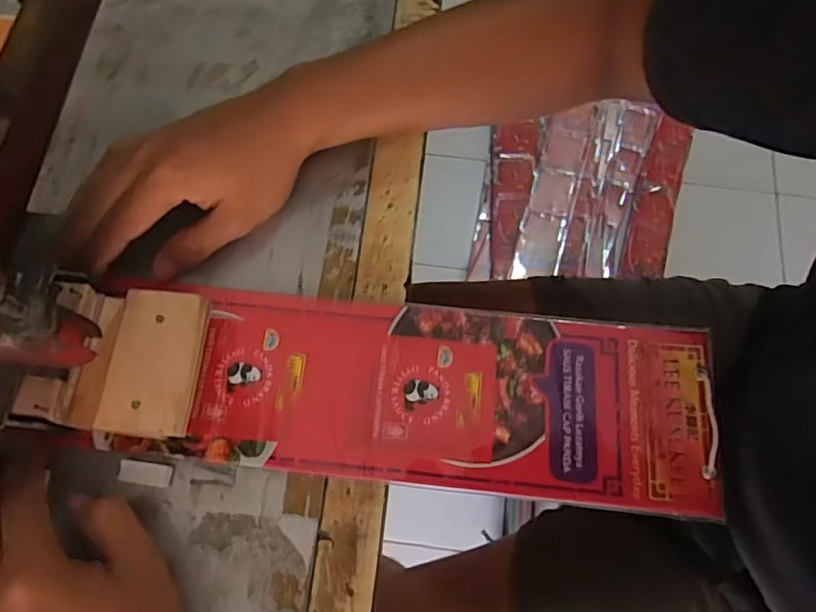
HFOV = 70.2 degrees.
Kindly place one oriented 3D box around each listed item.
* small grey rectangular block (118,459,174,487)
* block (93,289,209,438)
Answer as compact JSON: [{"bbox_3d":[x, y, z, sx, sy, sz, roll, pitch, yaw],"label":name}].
[{"bbox_3d":[-0.150,0.095,0.332,0.029,0.004,0.012,8,70,2],"label":"small grey rectangular block"},{"bbox_3d":[-0.141,0.030,0.323,0.049,0.006,0.080,5,71,2],"label":"block"}]

